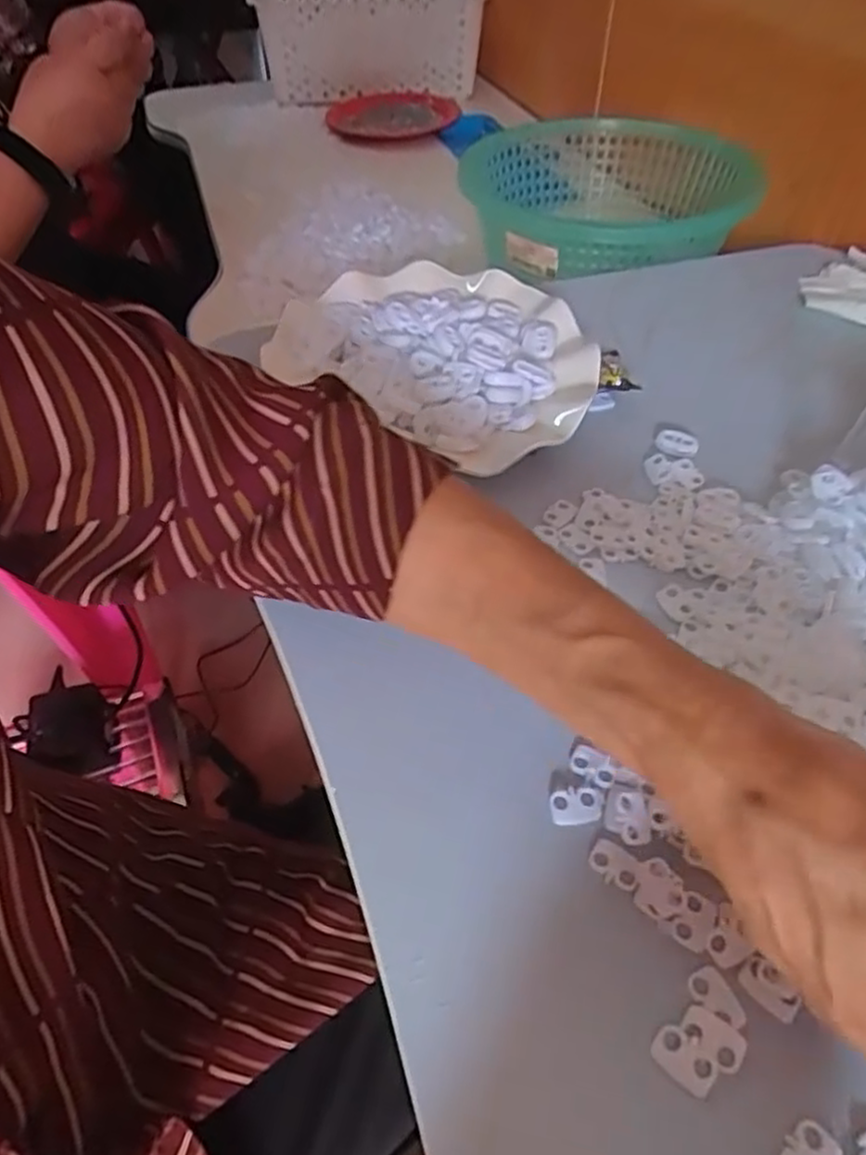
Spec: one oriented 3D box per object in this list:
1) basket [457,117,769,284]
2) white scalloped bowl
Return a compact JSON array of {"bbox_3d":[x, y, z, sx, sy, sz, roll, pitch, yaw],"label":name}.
[{"bbox_3d":[0.140,-0.320,0.604,0.212,0.077,0.278,-21,52,-16],"label":"basket"},{"bbox_3d":[0.010,-0.126,0.415,0.179,0.034,0.162,30,56,24],"label":"white scalloped bowl"}]

